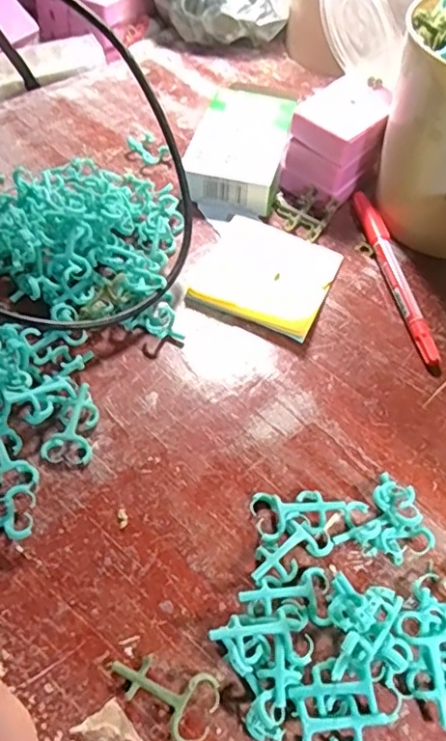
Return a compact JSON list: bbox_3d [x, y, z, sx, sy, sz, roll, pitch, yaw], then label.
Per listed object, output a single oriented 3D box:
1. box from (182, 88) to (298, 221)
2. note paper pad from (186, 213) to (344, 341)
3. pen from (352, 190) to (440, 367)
[{"bbox_3d":[0.013,-0.150,0.406,0.061,0.028,0.105,14,55,6],"label":"box"},{"bbox_3d":[0.027,-0.060,0.358,0.076,0.006,0.080,20,56,10],"label":"note paper pad"},{"bbox_3d":[0.105,-0.060,0.363,0.014,0.009,0.139,-6,56,-8],"label":"pen"}]

